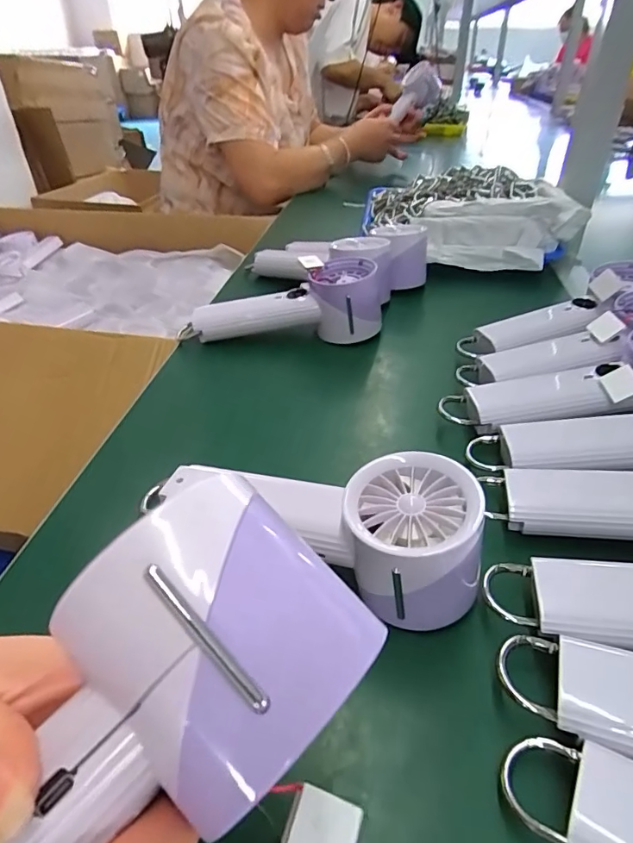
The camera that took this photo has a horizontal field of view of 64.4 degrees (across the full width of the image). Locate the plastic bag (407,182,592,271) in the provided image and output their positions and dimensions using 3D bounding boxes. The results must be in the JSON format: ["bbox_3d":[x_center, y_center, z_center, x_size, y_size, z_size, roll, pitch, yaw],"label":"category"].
[{"bbox_3d":[0.214,-0.219,0.583,0.188,0.066,0.064,-1,37,-1],"label":"plastic bag"}]

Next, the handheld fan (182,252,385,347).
[{"bbox_3d":[-0.033,-0.112,0.479,0.185,0.069,0.067,3,37,5],"label":"handheld fan"}]

